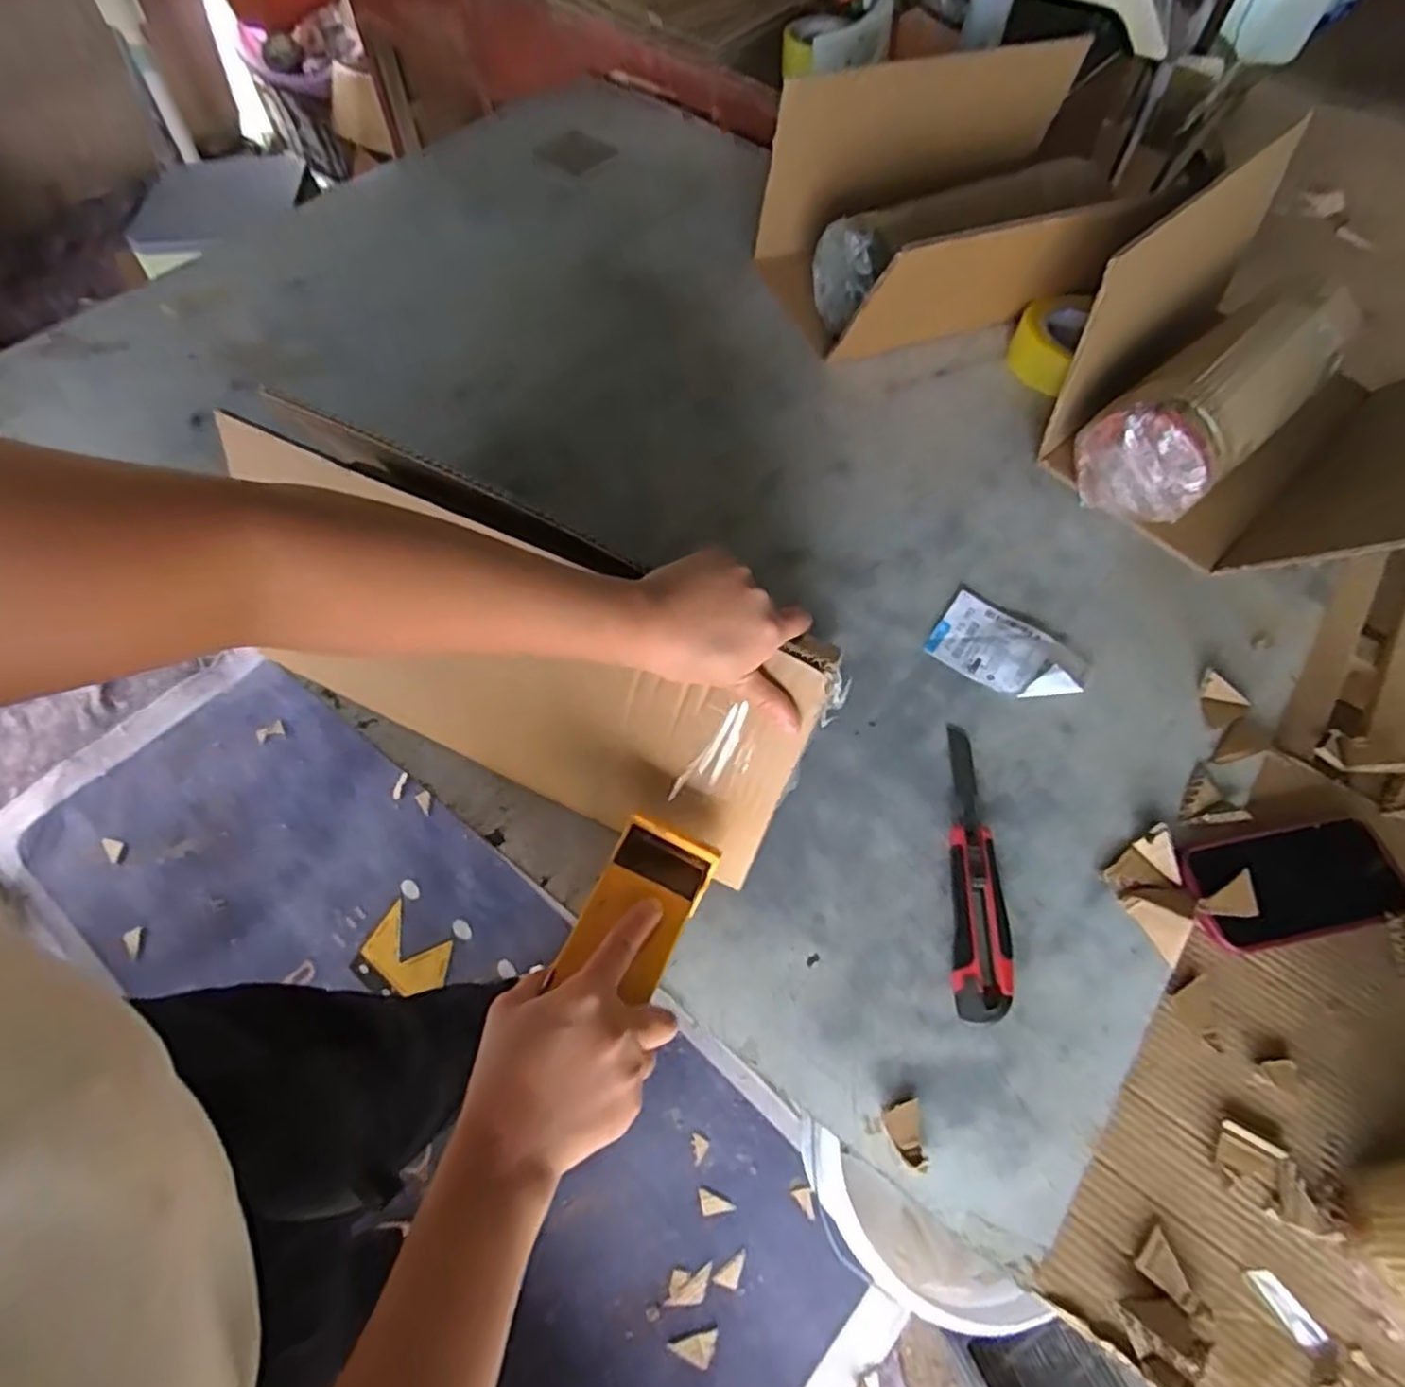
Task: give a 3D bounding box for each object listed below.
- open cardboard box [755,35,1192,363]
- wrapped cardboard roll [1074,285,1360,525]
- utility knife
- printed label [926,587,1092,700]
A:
[{"bbox_3d":[0.269,-0.516,0.798,0.341,0.195,0.240,-14,63,-10],"label":"open cardboard box"},{"bbox_3d":[0.504,-0.285,0.717,0.313,0.131,0.117,-35,69,-19],"label":"wrapped cardboard roll"},{"bbox_3d":[0.202,0.123,0.542,0.037,0.016,0.220,7,62,1],"label":"utility knife"},{"bbox_3d":[0.264,-0.038,0.631,0.124,0.024,0.076,34,66,15],"label":"printed label"}]

